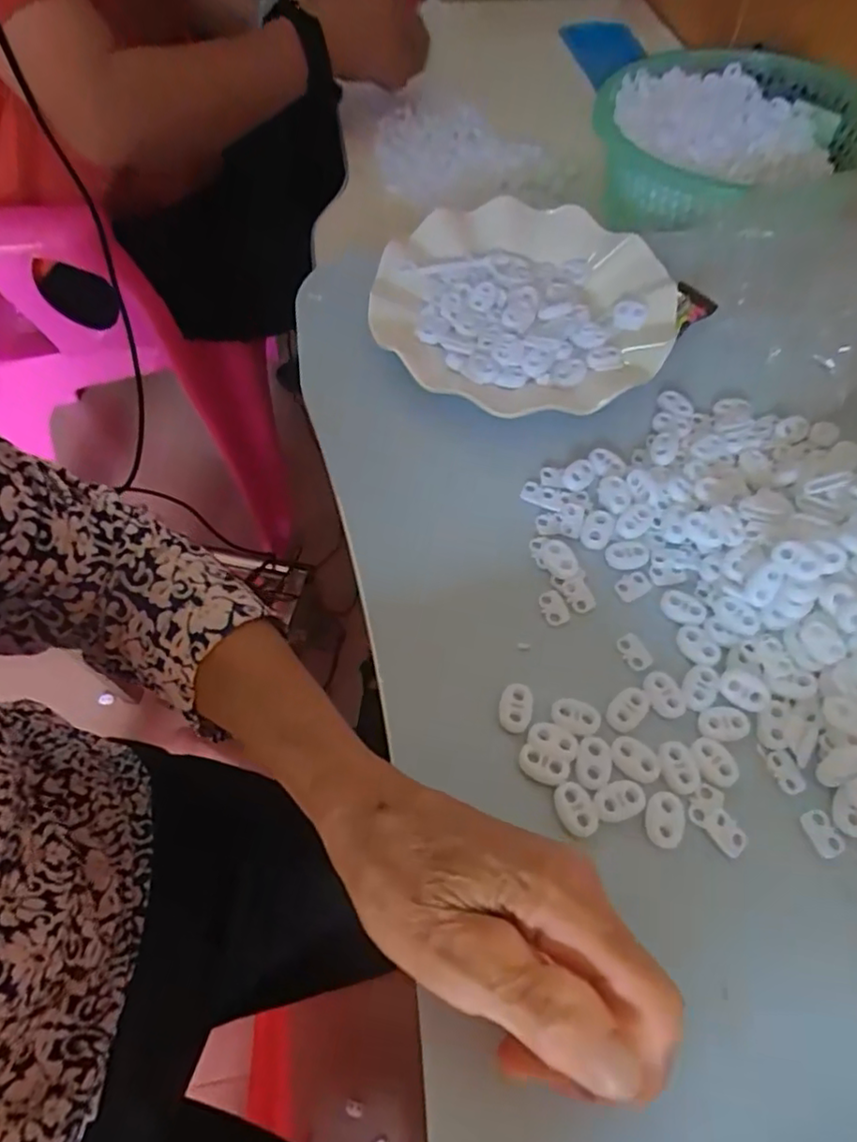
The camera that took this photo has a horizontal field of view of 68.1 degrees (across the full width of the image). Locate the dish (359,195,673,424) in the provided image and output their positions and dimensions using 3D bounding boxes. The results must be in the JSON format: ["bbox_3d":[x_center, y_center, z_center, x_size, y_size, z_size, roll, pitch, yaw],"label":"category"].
[{"bbox_3d":[0.056,-0.166,0.395,0.180,0.023,0.175,-1,60,2],"label":"dish"}]

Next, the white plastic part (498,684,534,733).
[{"bbox_3d":[0.040,0.062,0.287,0.015,0.004,0.021,10,61,8],"label":"white plastic part"}]

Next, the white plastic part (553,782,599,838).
[{"bbox_3d":[0.062,0.100,0.266,0.015,0.004,0.022,-19,61,-9],"label":"white plastic part"}]

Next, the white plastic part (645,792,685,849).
[{"bbox_3d":[0.098,0.103,0.264,0.016,0.004,0.021,12,61,9],"label":"white plastic part"}]

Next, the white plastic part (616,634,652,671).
[{"bbox_3d":[0.098,0.038,0.302,0.011,0.004,0.018,-23,62,-11],"label":"white plastic part"}]

